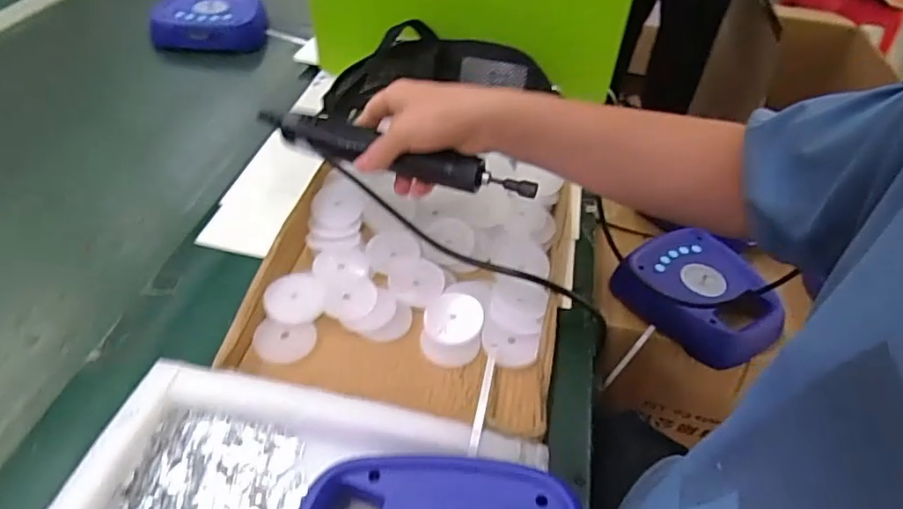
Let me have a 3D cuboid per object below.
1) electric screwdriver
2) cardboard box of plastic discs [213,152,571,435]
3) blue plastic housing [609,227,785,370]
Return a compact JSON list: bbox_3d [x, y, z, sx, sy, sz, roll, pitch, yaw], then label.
[{"bbox_3d":[-0.058,-0.094,0.534,0.275,0.034,0.027,17,46,12],"label":"electric screwdriver"},{"bbox_3d":[-0.030,0.008,0.549,0.269,0.048,0.308,12,45,6],"label":"cardboard box of plastic discs"},{"bbox_3d":[0.299,0.046,0.691,0.177,0.061,0.128,33,51,25],"label":"blue plastic housing"}]

